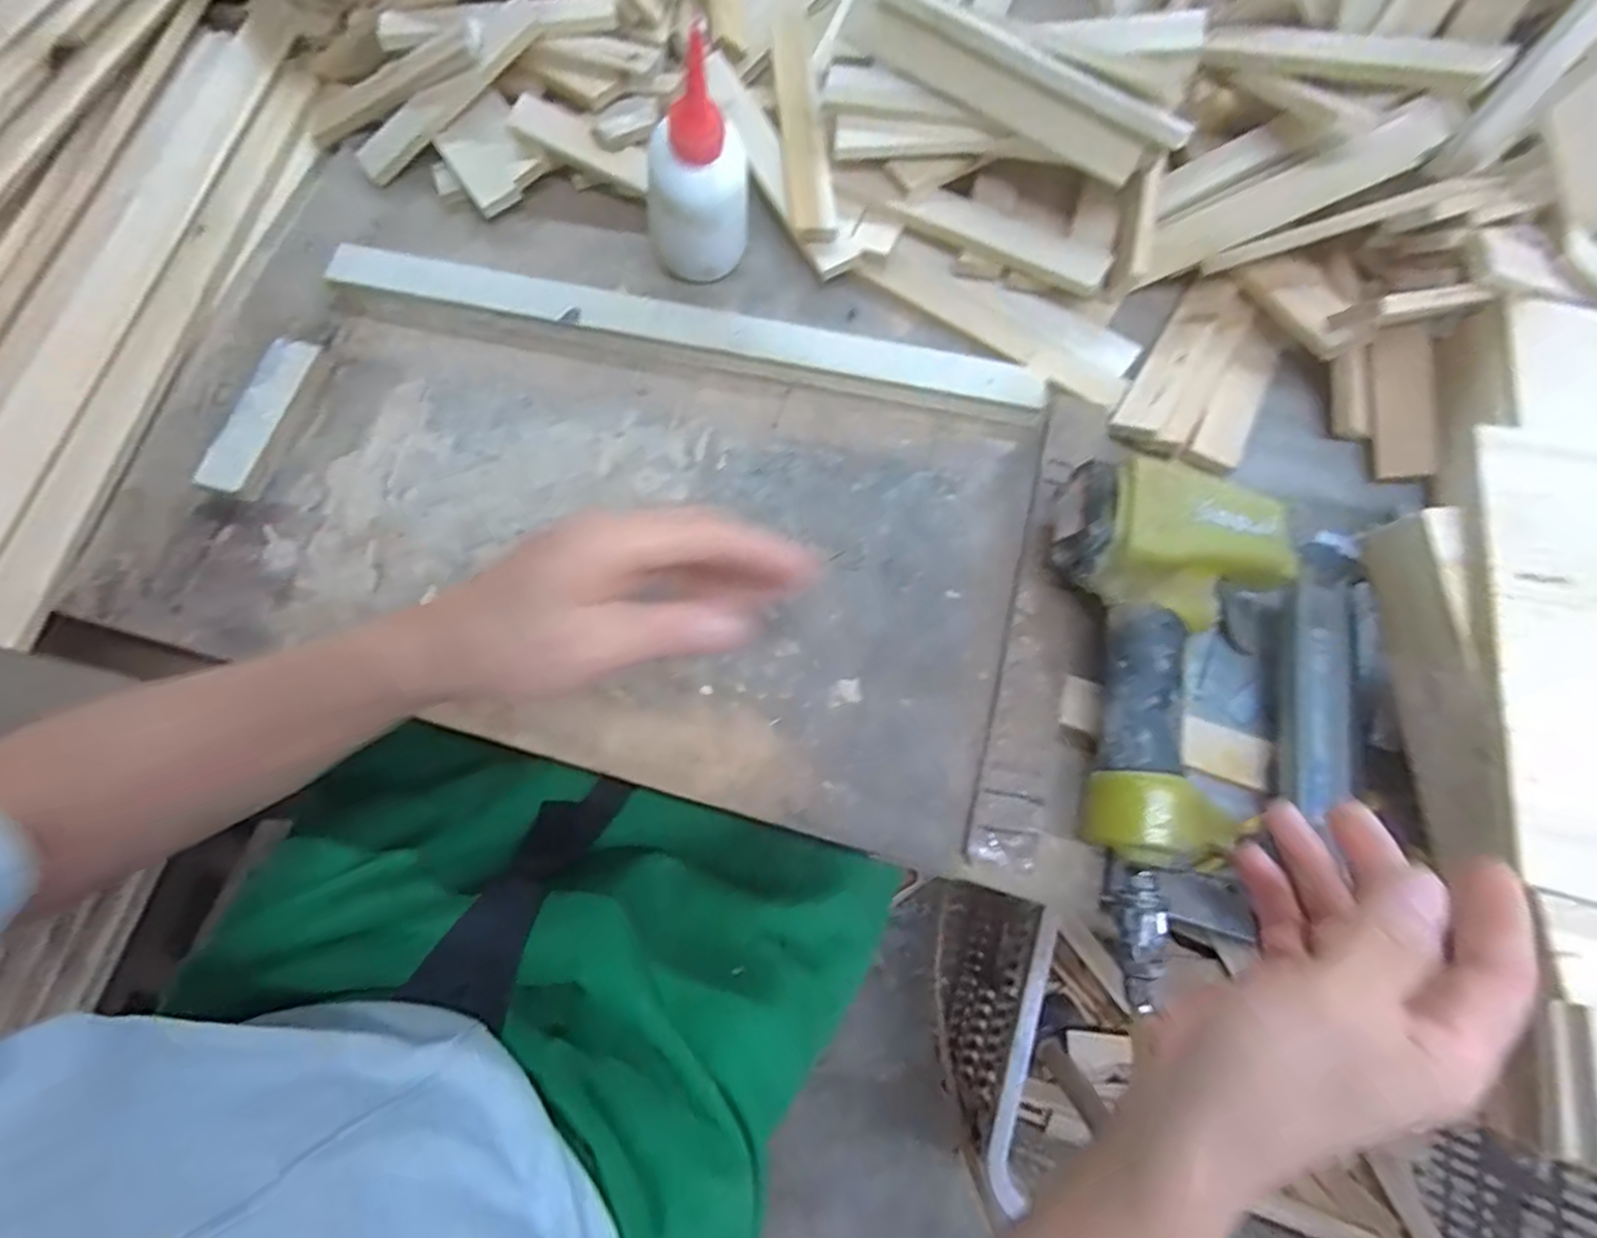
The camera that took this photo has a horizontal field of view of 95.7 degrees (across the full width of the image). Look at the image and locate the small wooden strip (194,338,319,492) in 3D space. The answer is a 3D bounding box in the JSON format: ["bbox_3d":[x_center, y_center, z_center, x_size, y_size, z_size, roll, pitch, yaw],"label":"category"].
[{"bbox_3d":[-0.329,-0.126,0.447,0.030,0.017,0.106,13,74,6],"label":"small wooden strip"}]

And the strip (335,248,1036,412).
[{"bbox_3d":[-0.076,-0.187,0.461,0.456,0.020,0.025,12,73,5],"label":"strip"}]

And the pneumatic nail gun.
[{"bbox_3d":[0.215,0.046,0.355,0.154,0.069,0.242,0,73,1],"label":"pneumatic nail gun"}]

